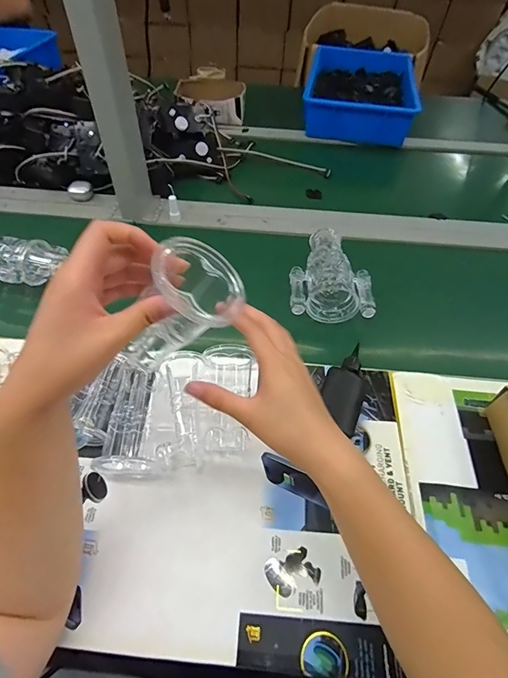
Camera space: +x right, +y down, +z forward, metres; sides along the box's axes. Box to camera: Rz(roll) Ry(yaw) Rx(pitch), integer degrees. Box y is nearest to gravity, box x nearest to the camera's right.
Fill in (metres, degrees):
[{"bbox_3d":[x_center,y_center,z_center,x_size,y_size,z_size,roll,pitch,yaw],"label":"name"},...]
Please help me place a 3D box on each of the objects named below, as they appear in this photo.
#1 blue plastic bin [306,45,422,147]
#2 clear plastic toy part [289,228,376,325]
[{"bbox_3d":[0.286,-0.675,1.065,0.269,0.098,0.384,10,53,5],"label":"blue plastic bin"},{"bbox_3d":[0.125,-0.110,0.636,0.124,0.052,0.192,7,54,1],"label":"clear plastic toy part"}]

